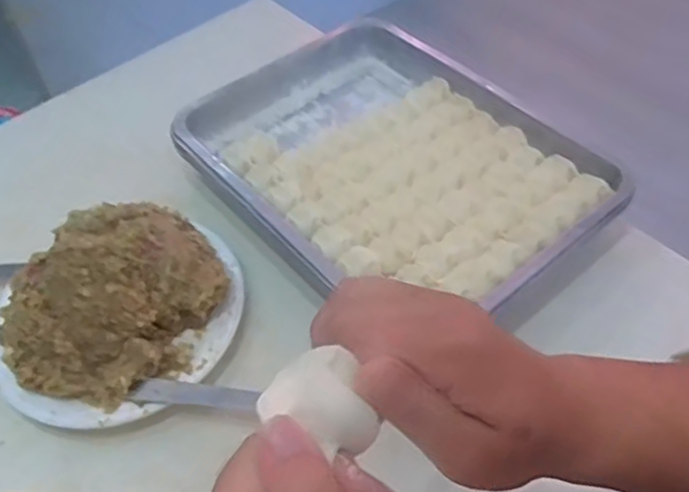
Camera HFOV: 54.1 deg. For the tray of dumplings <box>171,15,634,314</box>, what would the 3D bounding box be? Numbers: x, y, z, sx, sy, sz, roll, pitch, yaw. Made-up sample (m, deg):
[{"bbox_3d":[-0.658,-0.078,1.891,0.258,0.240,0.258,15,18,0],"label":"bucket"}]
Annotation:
[{"bbox_3d":[0.042,-0.081,0.665,0.288,0.044,0.375,-34,56,-21],"label":"tray of dumplings"}]

